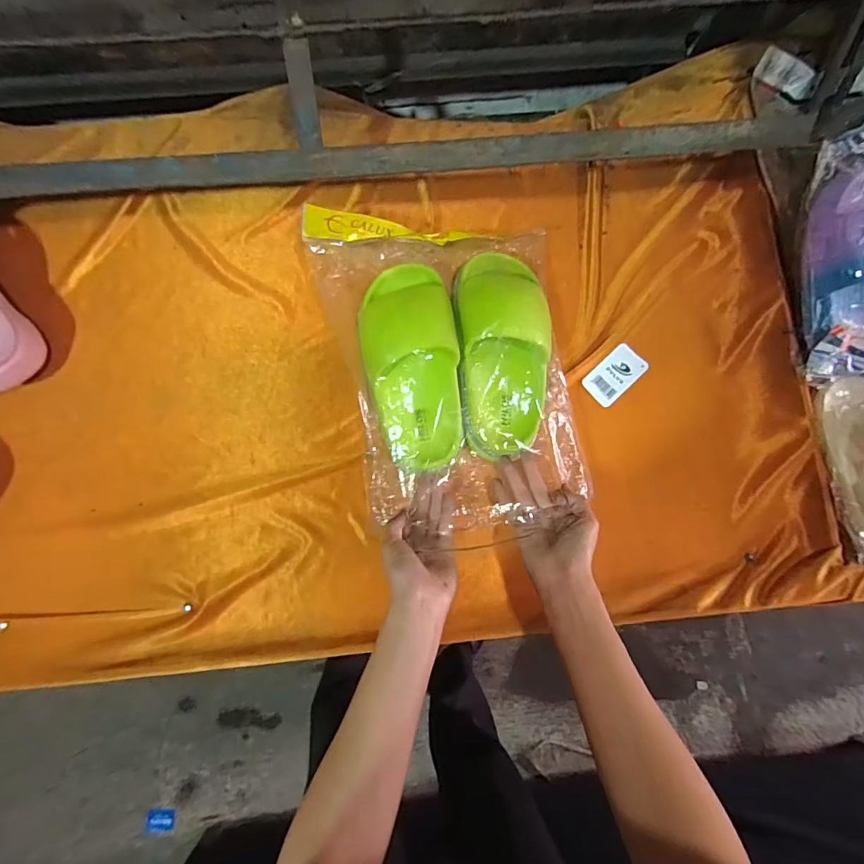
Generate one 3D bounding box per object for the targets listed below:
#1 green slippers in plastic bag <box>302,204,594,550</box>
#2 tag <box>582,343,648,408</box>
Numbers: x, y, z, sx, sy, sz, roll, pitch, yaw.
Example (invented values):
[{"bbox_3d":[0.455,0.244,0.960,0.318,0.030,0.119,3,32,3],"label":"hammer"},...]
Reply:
[{"bbox_3d":[0.021,-0.059,0.492,0.255,0.081,0.352,-7,82,-5],"label":"green slippers in plastic bag"},{"bbox_3d":[0.224,-0.070,0.552,0.077,0.004,0.045,-43,79,-5],"label":"tag"}]

